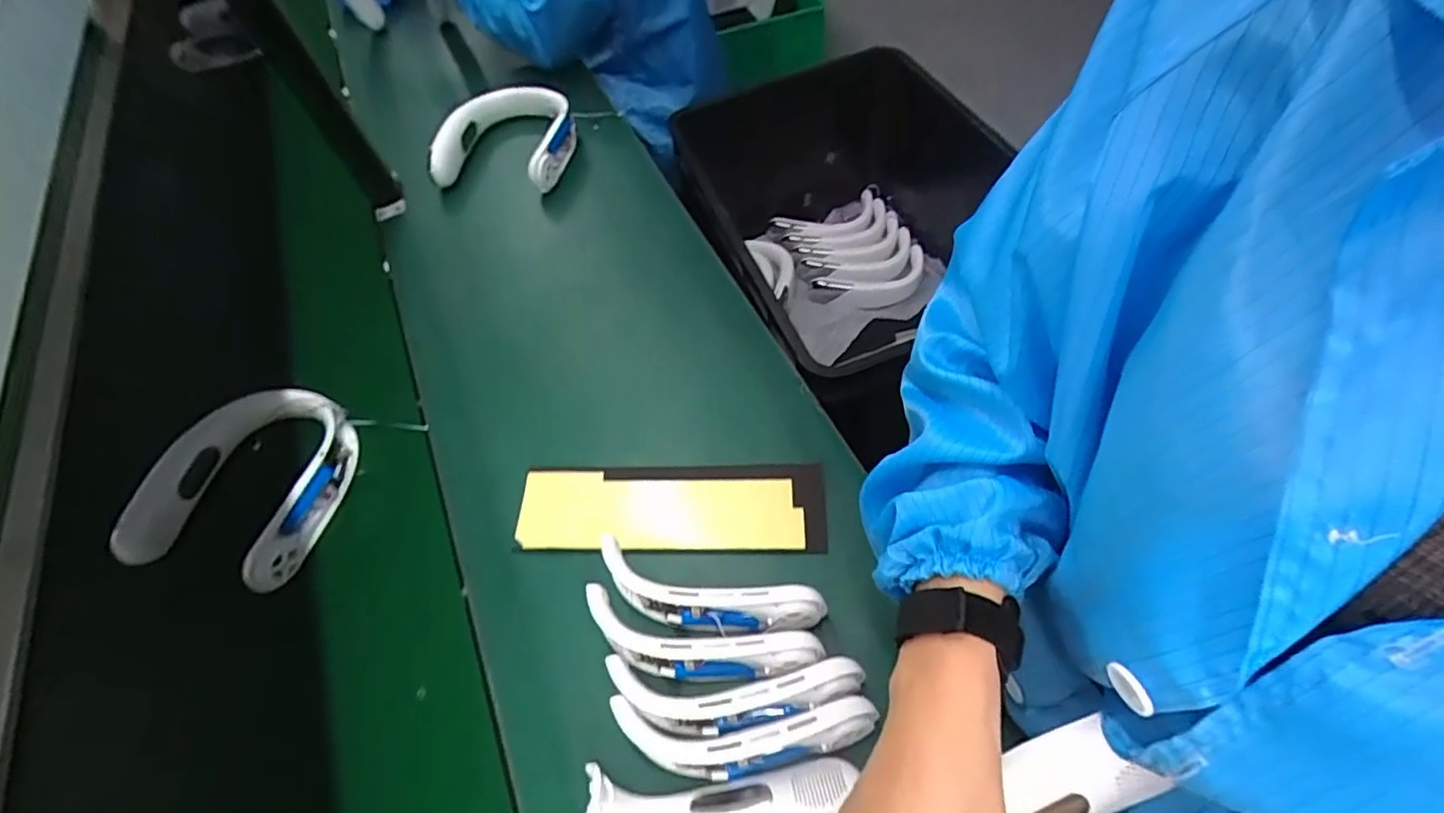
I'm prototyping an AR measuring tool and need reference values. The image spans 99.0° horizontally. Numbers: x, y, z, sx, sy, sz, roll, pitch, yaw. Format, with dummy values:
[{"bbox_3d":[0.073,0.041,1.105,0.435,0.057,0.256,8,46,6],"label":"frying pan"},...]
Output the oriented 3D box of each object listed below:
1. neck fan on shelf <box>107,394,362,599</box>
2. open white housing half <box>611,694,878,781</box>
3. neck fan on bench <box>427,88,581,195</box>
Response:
[{"bbox_3d":[-0.494,0.074,0.644,0.191,0.053,0.199,9,59,11],"label":"neck fan on shelf"},{"bbox_3d":[0.016,0.253,0.471,0.198,0.045,0.054,-3,57,4],"label":"open white housing half"},{"bbox_3d":[-0.312,-0.377,0.893,0.194,0.125,0.197,-4,57,3],"label":"neck fan on bench"}]

